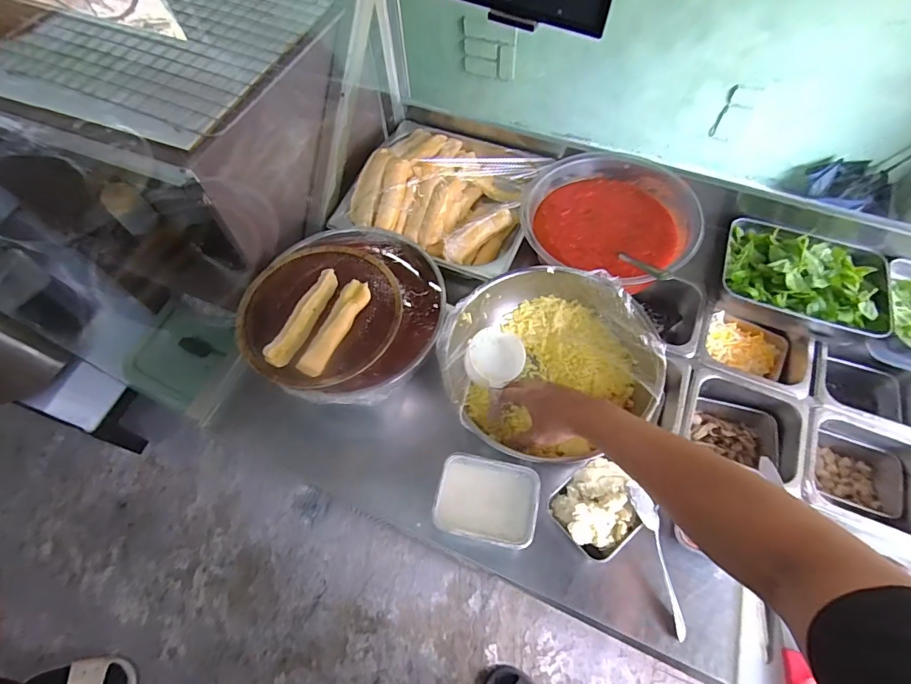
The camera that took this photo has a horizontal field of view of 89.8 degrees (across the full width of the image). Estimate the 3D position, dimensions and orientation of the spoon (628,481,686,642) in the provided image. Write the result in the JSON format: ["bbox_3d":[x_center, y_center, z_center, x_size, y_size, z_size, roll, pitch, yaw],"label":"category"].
[{"bbox_3d":[0.262,0.278,0.590,0.023,0.024,0.194,-14,85,-5],"label":"spoon"}]

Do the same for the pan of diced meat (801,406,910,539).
[{"bbox_3d":[0.609,0.205,0.702,0.178,0.089,0.168,23,67,12],"label":"pan of diced meat"}]

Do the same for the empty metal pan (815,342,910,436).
[{"bbox_3d":[0.669,0.091,0.765,0.169,0.097,0.128,22,66,12],"label":"empty metal pan"}]

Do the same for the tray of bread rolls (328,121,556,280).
[{"bbox_3d":[-0.022,-0.296,0.893,0.348,0.097,0.365,20,66,11],"label":"tray of bread rolls"}]

